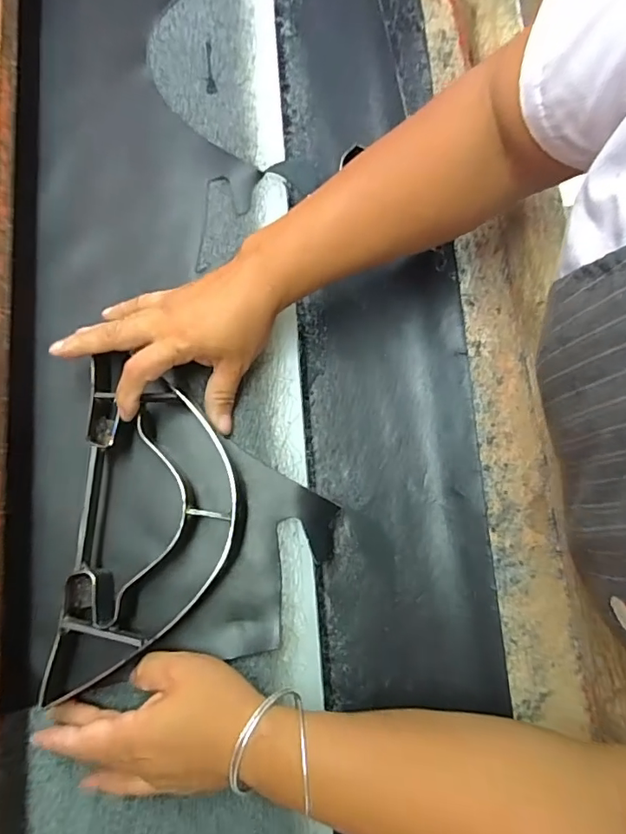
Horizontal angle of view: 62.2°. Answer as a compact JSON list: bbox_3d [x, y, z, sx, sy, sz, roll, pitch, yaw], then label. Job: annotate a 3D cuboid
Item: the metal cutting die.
[{"bbox_3d":[-0.117,0.083,0.385,0.117,0.035,0.227,3,77,-1],"label":"metal cutting die"}]

